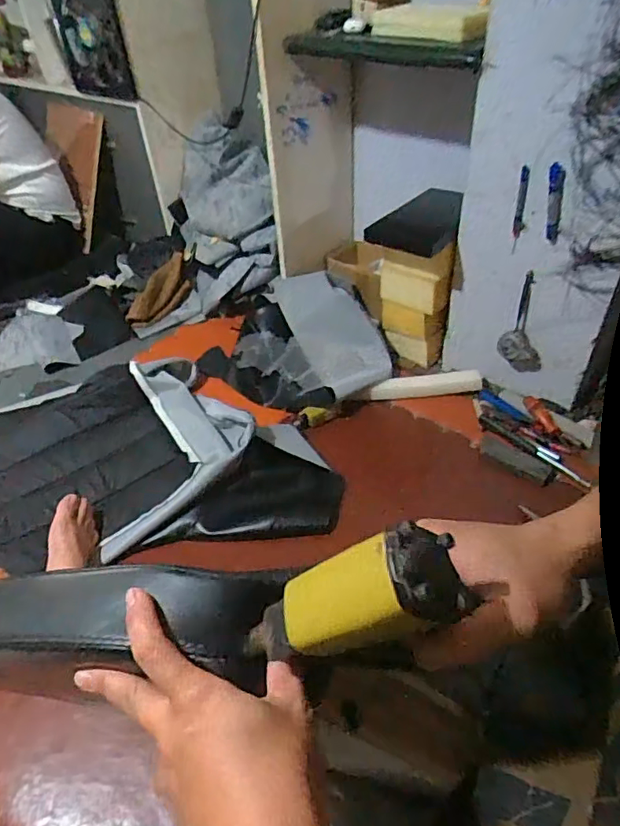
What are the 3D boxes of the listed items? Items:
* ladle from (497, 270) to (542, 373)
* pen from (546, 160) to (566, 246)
[{"bbox_3d":[0.474,-0.186,1.180,0.099,0.194,0.054,15,44,19],"label":"ladle"},{"bbox_3d":[0.471,-0.401,1.037,0.022,0.143,0.024,-9,23,-6],"label":"pen"}]

